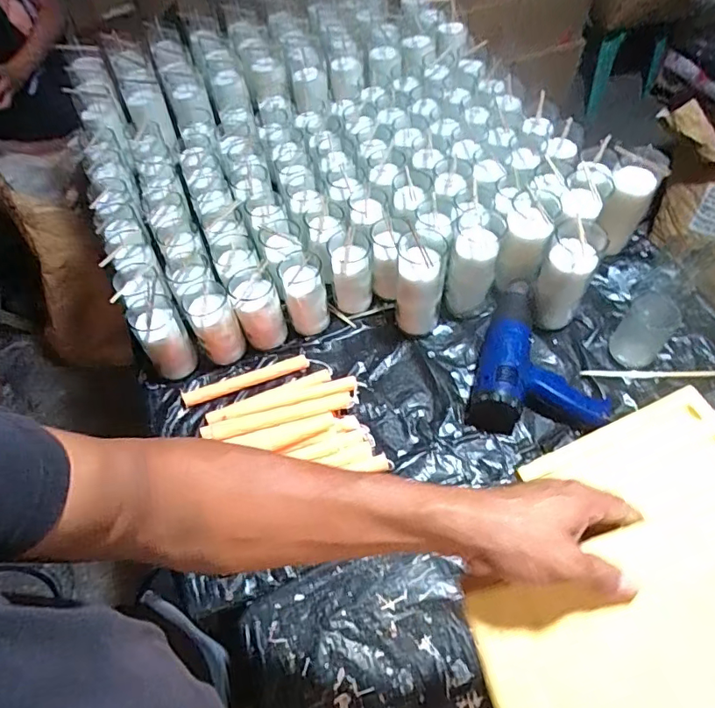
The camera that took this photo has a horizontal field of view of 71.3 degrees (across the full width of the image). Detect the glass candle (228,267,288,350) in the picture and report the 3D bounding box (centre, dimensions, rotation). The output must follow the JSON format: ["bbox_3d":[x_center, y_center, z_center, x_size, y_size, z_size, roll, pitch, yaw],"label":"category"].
[{"bbox_3d":[-0.154,-0.068,0.772,0.066,0.117,0.066,-22,58,-12],"label":"glass candle"}]

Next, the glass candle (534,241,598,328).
[{"bbox_3d":[0.310,-0.106,0.759,0.070,0.145,0.058,28,62,19],"label":"glass candle"}]

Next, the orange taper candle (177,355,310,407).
[{"bbox_3d":[-0.167,0.039,0.758,0.190,0.014,0.021,-19,58,-10],"label":"orange taper candle"}]

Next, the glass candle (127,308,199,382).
[{"bbox_3d":[-0.284,-0.021,0.734,0.059,0.115,0.065,-32,61,-18],"label":"glass candle"}]

